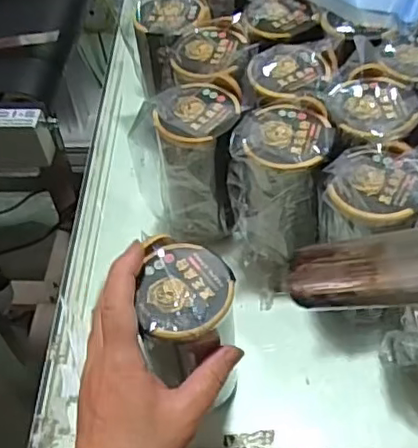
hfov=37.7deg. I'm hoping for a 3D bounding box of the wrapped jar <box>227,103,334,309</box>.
[{"bbox_3d":[0.055,-0.014,0.497,0.071,0.148,0.073,-2,51,3],"label":"wrapped jar"}]

